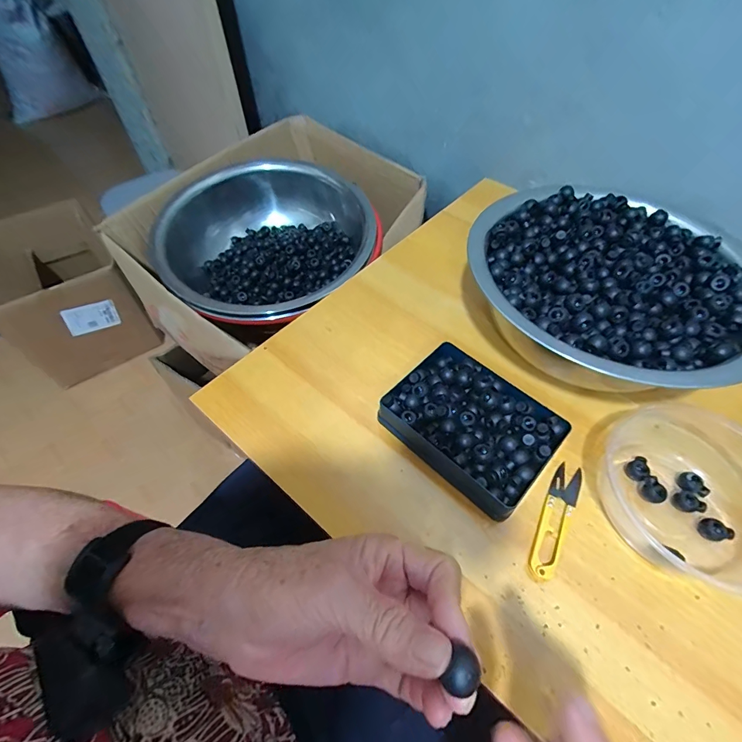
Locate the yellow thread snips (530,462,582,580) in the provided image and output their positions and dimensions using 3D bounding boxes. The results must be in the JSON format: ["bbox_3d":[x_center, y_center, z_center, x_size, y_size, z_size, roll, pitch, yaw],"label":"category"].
[{"bbox_3d":[0.158,0.123,0.322,0.022,0.009,0.105,27,59,17],"label":"yellow thread snips"}]

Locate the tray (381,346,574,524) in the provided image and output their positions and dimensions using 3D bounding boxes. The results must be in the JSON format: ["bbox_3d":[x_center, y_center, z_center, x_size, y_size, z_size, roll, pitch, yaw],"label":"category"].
[{"bbox_3d":[0.092,0.049,0.357,0.145,0.037,0.113,38,63,23],"label":"tray"}]

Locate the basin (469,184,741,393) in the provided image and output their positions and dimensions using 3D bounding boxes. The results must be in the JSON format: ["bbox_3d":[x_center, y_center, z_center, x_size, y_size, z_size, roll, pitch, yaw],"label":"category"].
[{"bbox_3d":[0.249,-0.078,0.422,0.278,0.098,0.278,0,55,0],"label":"basin"}]

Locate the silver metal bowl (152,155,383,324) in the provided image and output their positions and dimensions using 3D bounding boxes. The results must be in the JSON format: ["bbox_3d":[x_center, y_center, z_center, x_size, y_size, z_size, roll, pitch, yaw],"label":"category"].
[{"bbox_3d":[-0.161,-0.204,0.615,0.315,0.105,0.312,0,55,0],"label":"silver metal bowl"}]

